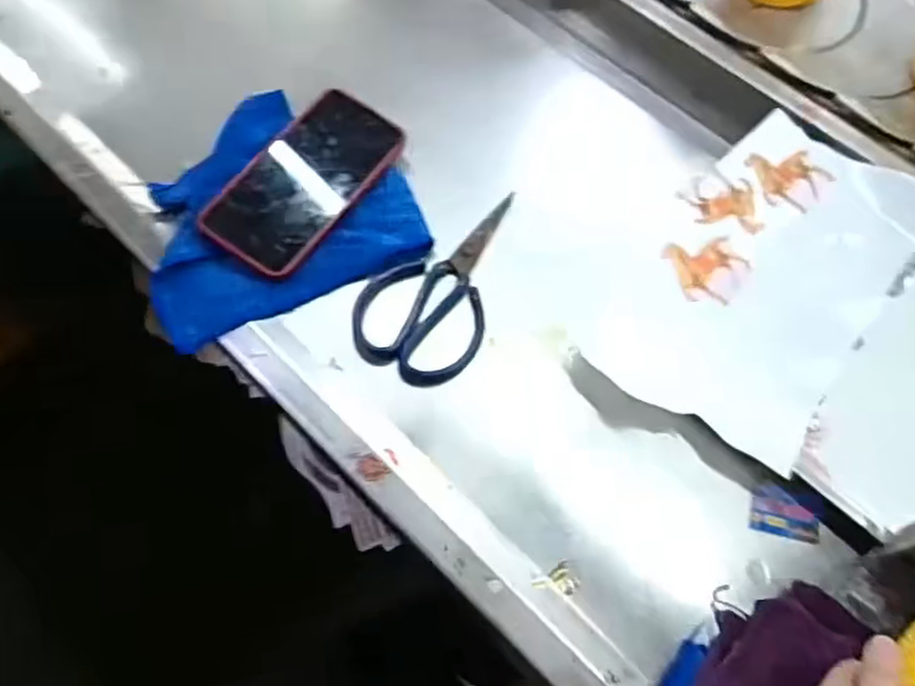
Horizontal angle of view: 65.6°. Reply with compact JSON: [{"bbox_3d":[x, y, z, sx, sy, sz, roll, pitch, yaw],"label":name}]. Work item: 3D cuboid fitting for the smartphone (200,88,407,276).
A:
[{"bbox_3d":[-0.116,-0.126,0.548,0.081,0.015,0.166,36,68,6],"label":"smartphone"}]

